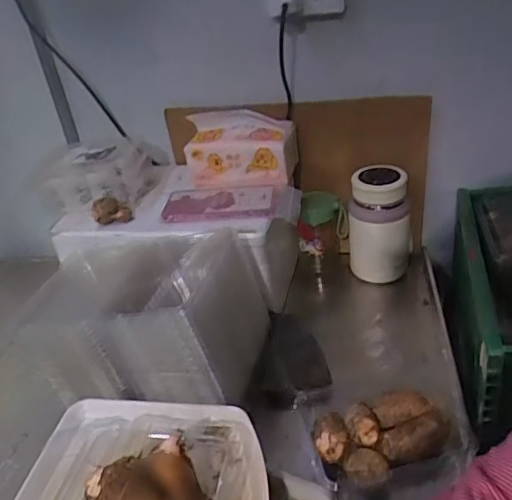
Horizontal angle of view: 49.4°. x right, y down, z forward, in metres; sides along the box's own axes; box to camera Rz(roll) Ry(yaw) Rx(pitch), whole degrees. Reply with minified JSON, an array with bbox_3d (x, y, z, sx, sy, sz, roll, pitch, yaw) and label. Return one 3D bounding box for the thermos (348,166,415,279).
[{"bbox_3d":[0.201,-0.034,0.901,0.097,0.189,0.095,1,34,15],"label":"thermos"}]

